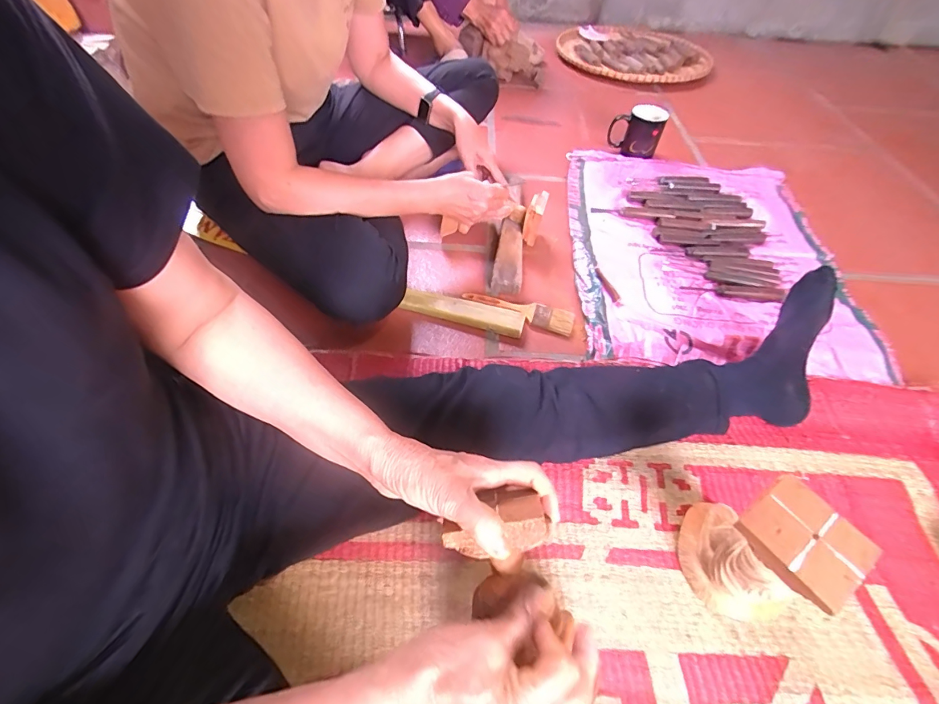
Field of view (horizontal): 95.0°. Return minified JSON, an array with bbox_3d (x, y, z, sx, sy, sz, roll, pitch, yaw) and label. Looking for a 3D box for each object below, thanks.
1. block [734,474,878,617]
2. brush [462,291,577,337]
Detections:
[{"bbox_3d":[0.260,0.147,0.334,0.065,0.023,0.077,-28,57,-23],"label":"block"},{"bbox_3d":[0.080,-0.072,0.698,0.182,0.007,0.045,16,53,12],"label":"brush"}]

